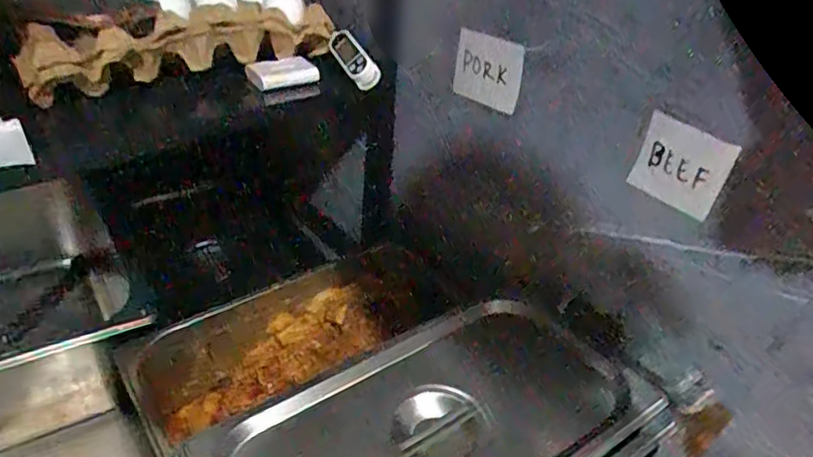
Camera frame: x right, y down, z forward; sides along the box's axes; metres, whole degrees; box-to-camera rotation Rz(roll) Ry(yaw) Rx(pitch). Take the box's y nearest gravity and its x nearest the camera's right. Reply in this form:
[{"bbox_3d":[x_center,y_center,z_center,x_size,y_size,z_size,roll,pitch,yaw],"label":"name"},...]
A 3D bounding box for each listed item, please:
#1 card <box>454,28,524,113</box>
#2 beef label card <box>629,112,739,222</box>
[{"bbox_3d":[0.068,-0.135,0.516,0.009,0.058,0.074,-24,45,-33],"label":"card"},{"bbox_3d":[0.178,-0.040,0.394,0.005,0.055,0.060,-23,45,-32],"label":"beef label card"}]

